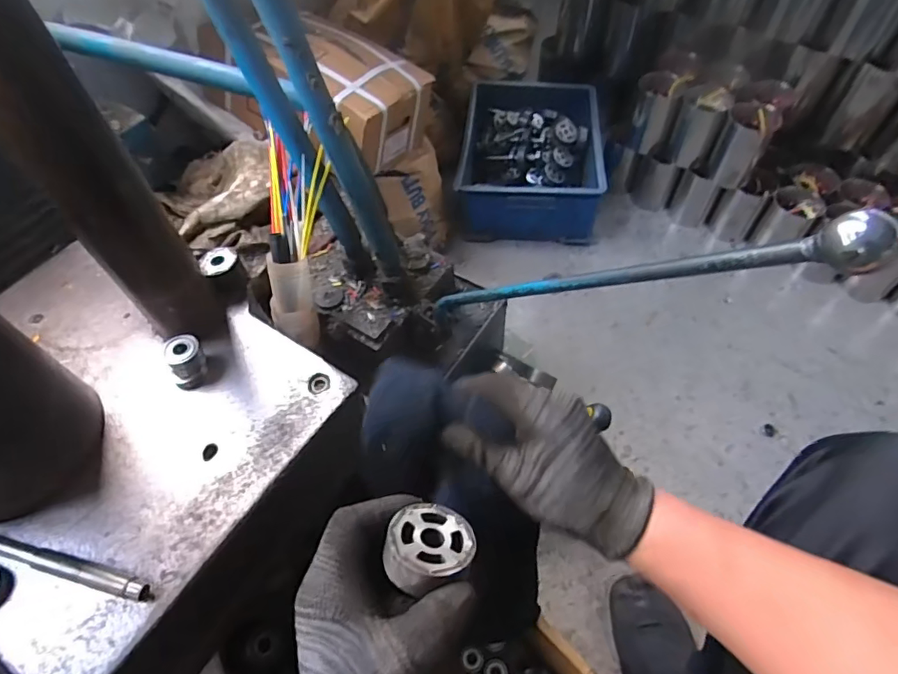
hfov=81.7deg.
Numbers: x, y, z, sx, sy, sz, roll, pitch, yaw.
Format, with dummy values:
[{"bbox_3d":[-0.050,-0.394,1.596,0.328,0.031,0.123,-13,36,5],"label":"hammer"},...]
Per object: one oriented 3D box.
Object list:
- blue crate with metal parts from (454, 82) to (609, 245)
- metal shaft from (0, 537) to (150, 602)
[{"bbox_3d":[0.185,-0.397,1.154,0.287,0.140,0.377,6,56,7],"label":"blue crate with metal parts"},{"bbox_3d":[-0.299,0.161,0.379,0.182,0.012,0.014,11,57,10],"label":"metal shaft"}]

